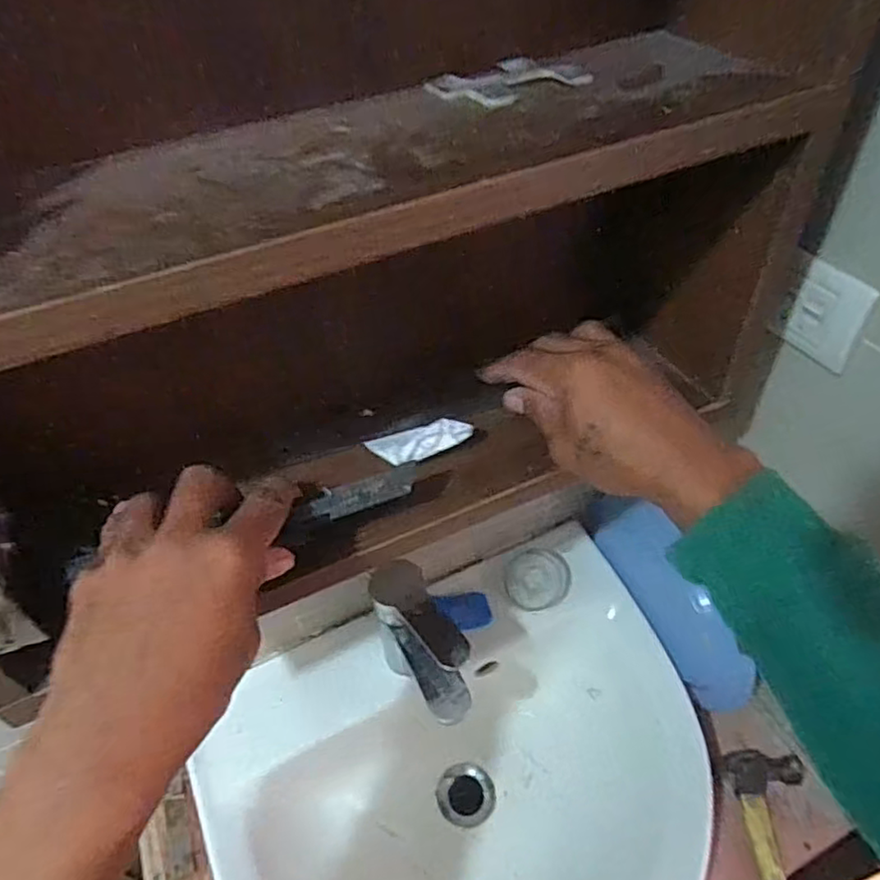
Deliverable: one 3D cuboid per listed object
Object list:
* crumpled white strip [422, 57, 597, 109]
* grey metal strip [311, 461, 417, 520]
[{"bbox_3d":[0.036,-0.186,0.334,0.077,0.007,0.043,-19,47,-14],"label":"crumpled white strip"},{"bbox_3d":[-0.042,0.030,0.372,0.063,0.005,0.018,-17,70,-13],"label":"grey metal strip"}]

